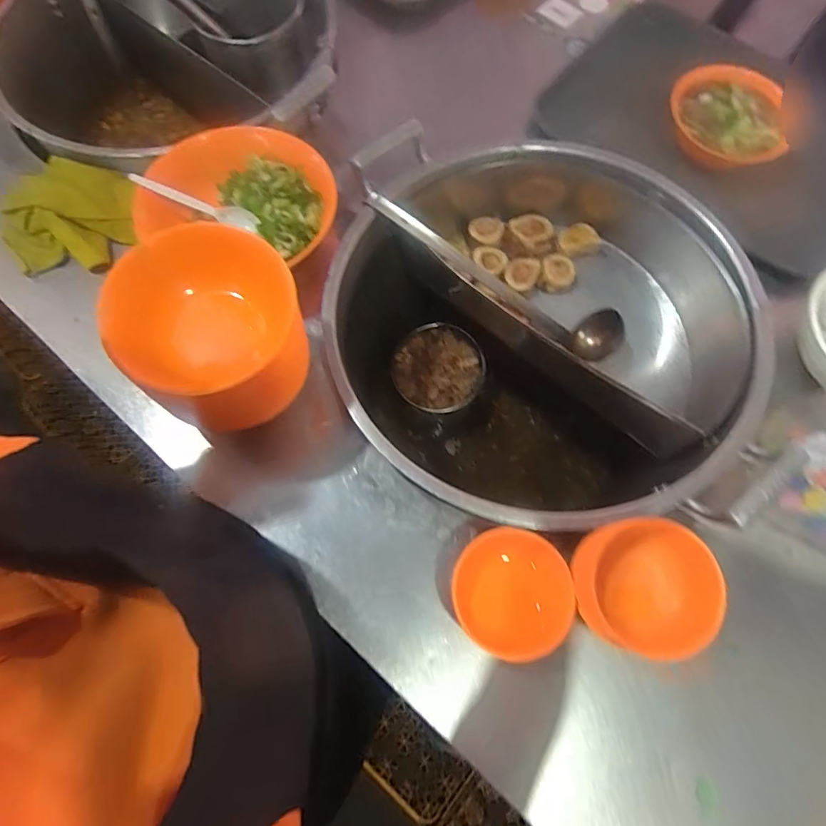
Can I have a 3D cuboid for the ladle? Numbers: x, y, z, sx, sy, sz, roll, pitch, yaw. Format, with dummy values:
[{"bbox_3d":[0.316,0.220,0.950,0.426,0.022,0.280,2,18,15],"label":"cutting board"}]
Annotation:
[{"bbox_3d":[0.103,-0.172,0.602,0.345,0.065,0.066,31,70,-7],"label":"ladle"}]

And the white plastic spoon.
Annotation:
[{"bbox_3d":[-0.252,-0.245,0.577,0.142,0.030,0.015,16,67,-16],"label":"white plastic spoon"}]

